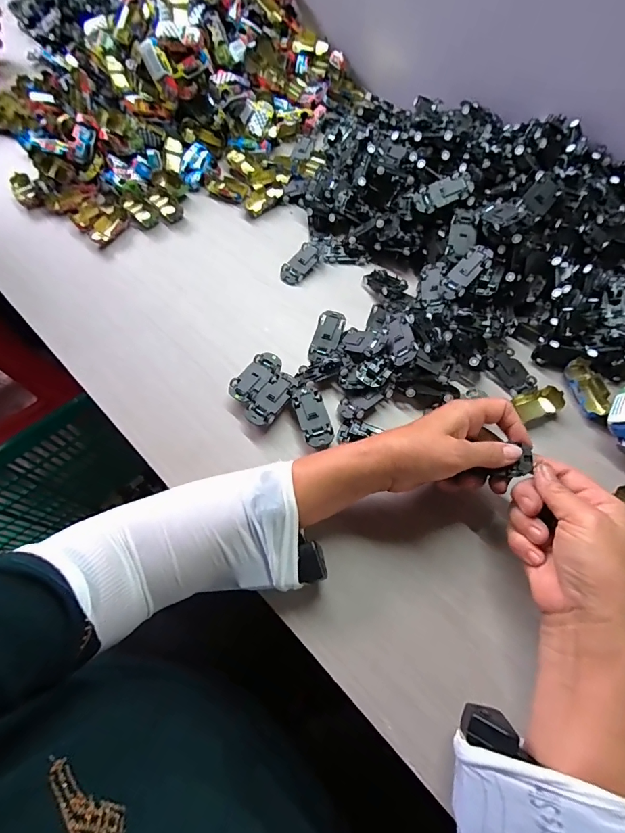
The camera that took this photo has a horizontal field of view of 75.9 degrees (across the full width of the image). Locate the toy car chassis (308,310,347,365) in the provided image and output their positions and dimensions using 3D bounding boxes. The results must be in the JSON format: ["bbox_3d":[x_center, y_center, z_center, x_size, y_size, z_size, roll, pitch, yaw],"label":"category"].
[{"bbox_3d":[0.016,-0.088,0.450,0.029,0.009,0.068,17,67,11],"label":"toy car chassis"}]

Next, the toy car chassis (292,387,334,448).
[{"bbox_3d":[0.001,0.002,0.403,0.027,0.015,0.065,-17,65,-4],"label":"toy car chassis"}]

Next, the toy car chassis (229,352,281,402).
[{"bbox_3d":[-0.059,-0.038,0.431,0.031,0.024,0.063,33,71,17],"label":"toy car chassis"}]

